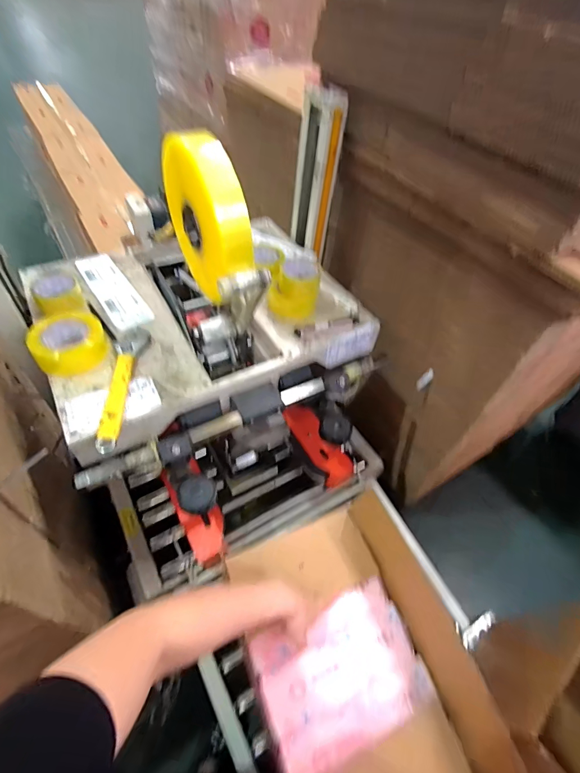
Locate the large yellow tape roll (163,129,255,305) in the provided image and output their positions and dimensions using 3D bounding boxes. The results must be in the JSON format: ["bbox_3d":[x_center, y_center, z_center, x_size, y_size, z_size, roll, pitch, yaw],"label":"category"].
[{"bbox_3d":[-0.141,-0.280,0.633,0.066,0.247,0.248,-20,56,-20],"label":"large yellow tape roll"}]

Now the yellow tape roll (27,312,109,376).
[{"bbox_3d":[-0.430,-0.089,0.728,0.128,0.047,0.126,3,51,-4],"label":"yellow tape roll"}]

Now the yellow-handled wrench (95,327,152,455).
[{"bbox_3d":[-0.320,-0.009,0.707,0.059,0.018,0.291,4,51,-3],"label":"yellow-handled wrench"}]

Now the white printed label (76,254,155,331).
[{"bbox_3d":[-0.410,-0.227,0.864,0.083,0.009,0.290,-28,59,-25],"label":"white printed label"}]

